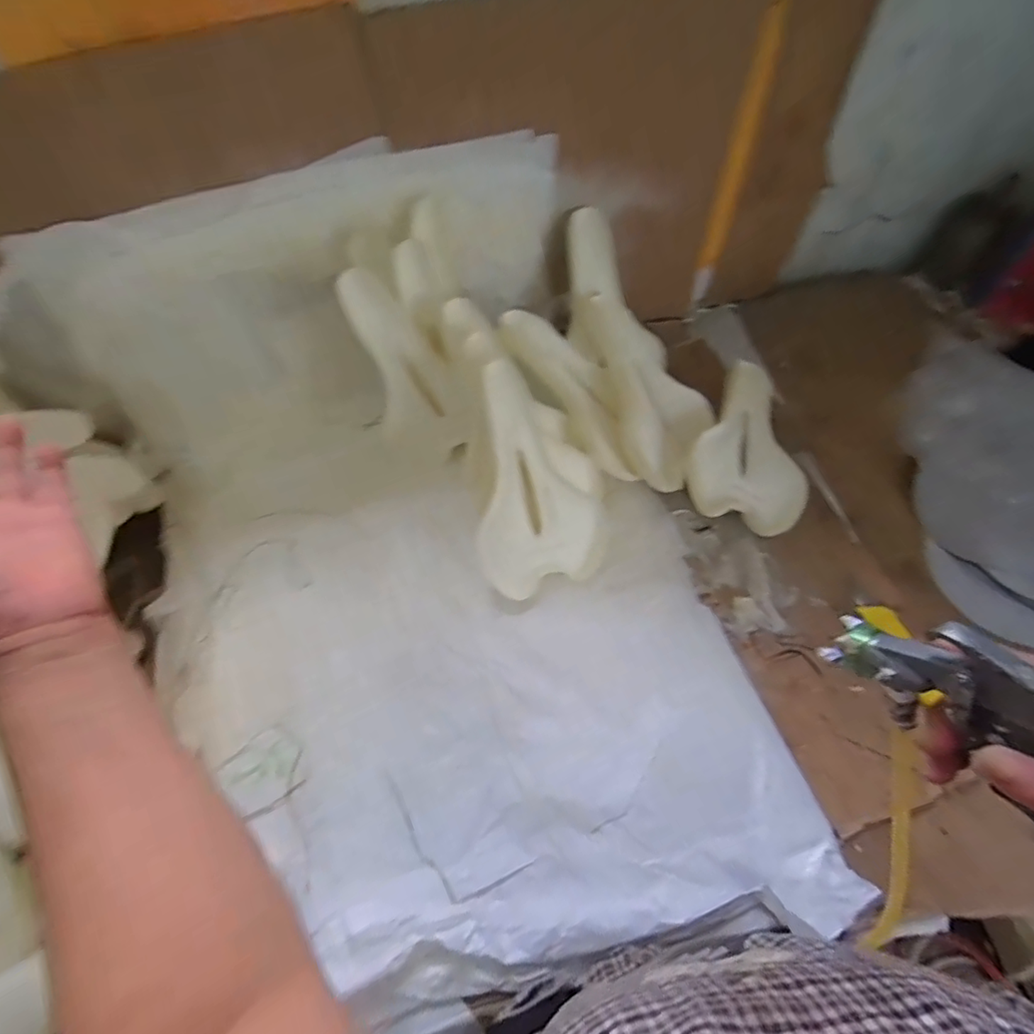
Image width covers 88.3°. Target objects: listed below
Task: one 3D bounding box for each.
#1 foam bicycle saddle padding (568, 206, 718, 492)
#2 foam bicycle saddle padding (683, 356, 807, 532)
[{"bbox_3d":[0.157,-0.217,0.694,0.135,0.062,0.363,-23,91,-9],"label":"foam bicycle saddle padding"},{"bbox_3d":[0.312,-0.093,0.713,0.152,0.066,0.245,14,64,11],"label":"foam bicycle saddle padding"}]

